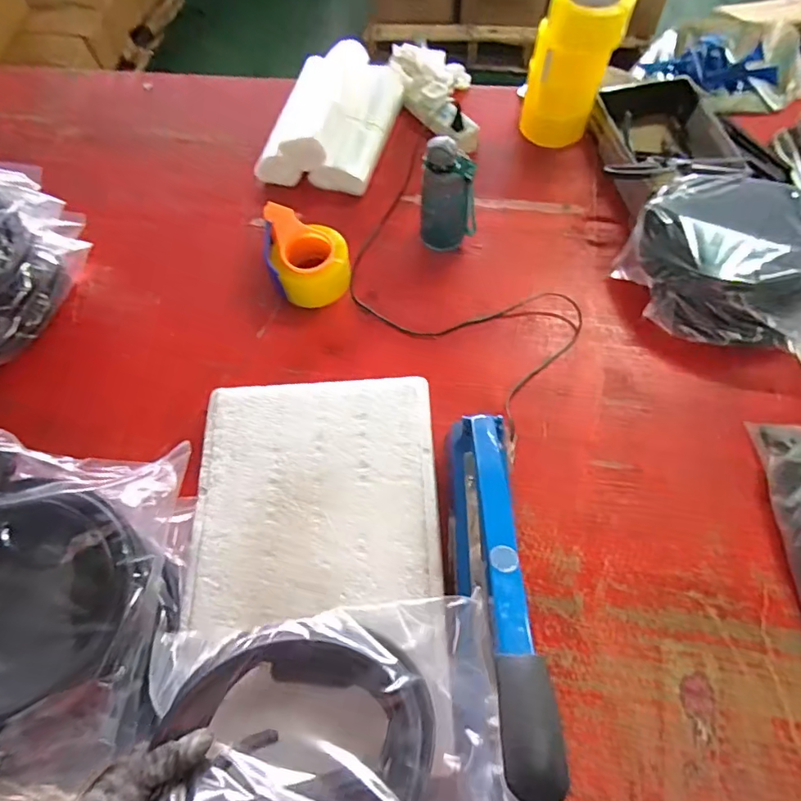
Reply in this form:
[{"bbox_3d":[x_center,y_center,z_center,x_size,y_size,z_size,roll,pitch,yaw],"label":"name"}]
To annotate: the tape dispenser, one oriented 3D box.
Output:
[{"bbox_3d":[-0.149,-0.231,0.798,0.123,0.073,0.160,-19,65,-7],"label":"tape dispenser"}]

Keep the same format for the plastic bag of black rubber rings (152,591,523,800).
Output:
[{"bbox_3d":[-0.062,0.295,0.435,0.290,0.125,0.212,-6,64,0],"label":"plastic bag of black rubber rings"}]

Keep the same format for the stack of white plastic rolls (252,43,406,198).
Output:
[{"bbox_3d":[-0.122,-0.516,0.918,0.205,0.093,0.293,16,66,10],"label":"stack of white plastic rolls"}]

